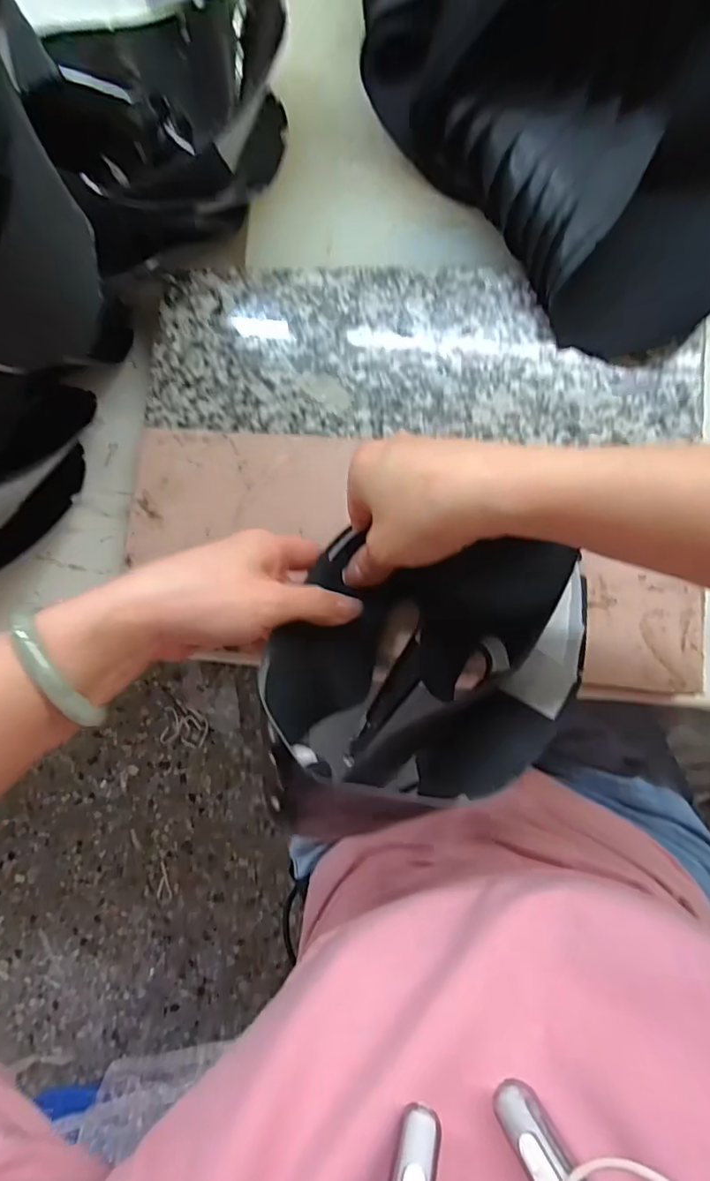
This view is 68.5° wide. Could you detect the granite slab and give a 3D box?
[{"bbox_3d":[0.038,-0.166,0.357,0.364,0.014,0.121,4,84,8],"label":"granite slab"}]

